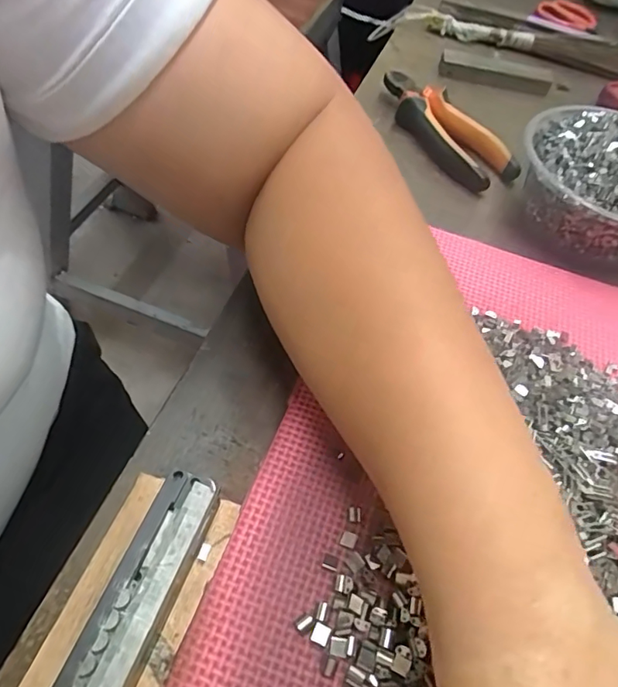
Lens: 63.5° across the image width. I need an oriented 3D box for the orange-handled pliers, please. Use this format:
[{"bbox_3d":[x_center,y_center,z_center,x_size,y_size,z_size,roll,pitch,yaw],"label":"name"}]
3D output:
[{"bbox_3d":[0.110,-0.183,0.418,0.046,0.028,0.145,-29,60,-24],"label":"orange-handled pliers"}]

